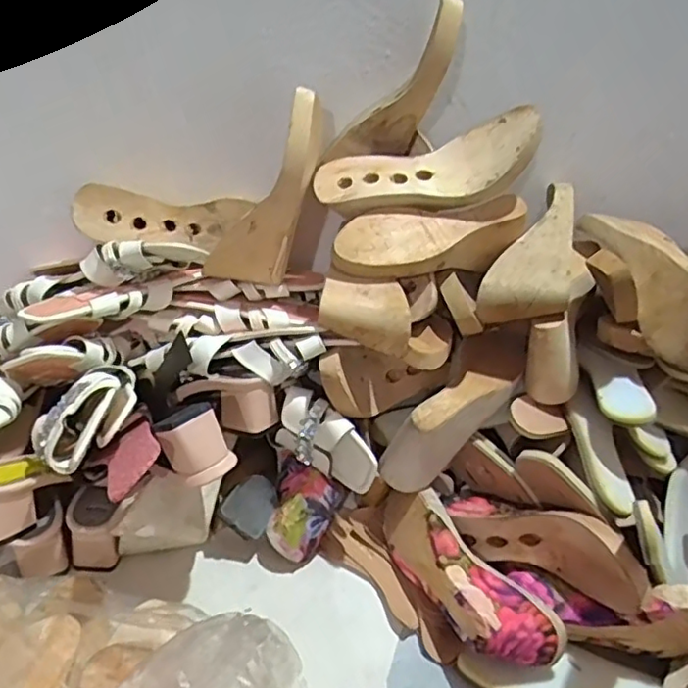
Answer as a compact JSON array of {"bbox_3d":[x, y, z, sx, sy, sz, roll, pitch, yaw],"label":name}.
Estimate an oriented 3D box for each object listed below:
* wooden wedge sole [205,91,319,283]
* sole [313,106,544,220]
[{"bbox_3d":[-0.087,-0.161,0.663,0.111,0.190,0.061,7,35,-1],"label":"wooden wedge sole"},{"bbox_3d":[0.087,-0.181,0.661,0.228,0.065,0.070,-13,35,6],"label":"sole"}]

